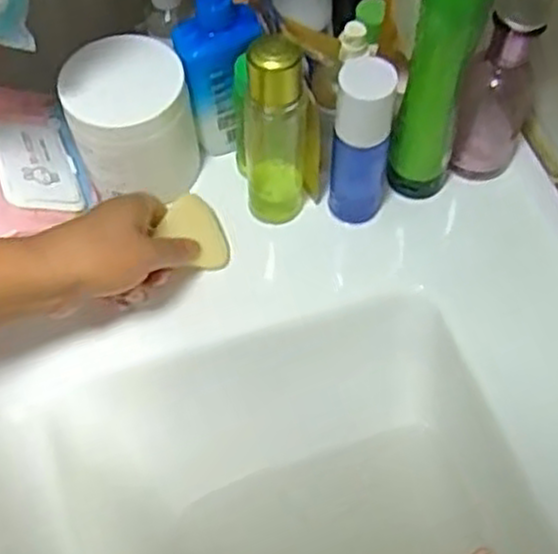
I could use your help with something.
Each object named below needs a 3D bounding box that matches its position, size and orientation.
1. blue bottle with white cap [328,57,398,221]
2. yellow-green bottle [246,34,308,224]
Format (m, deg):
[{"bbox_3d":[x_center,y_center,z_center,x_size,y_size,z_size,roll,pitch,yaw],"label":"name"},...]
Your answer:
[{"bbox_3d":[0.061,-0.094,0.560,0.041,0.139,0.038,0,60,1],"label":"blue bottle with white cap"},{"bbox_3d":[-0.001,-0.101,0.551,0.049,0.154,0.042,0,60,1],"label":"yellow-green bottle"}]

